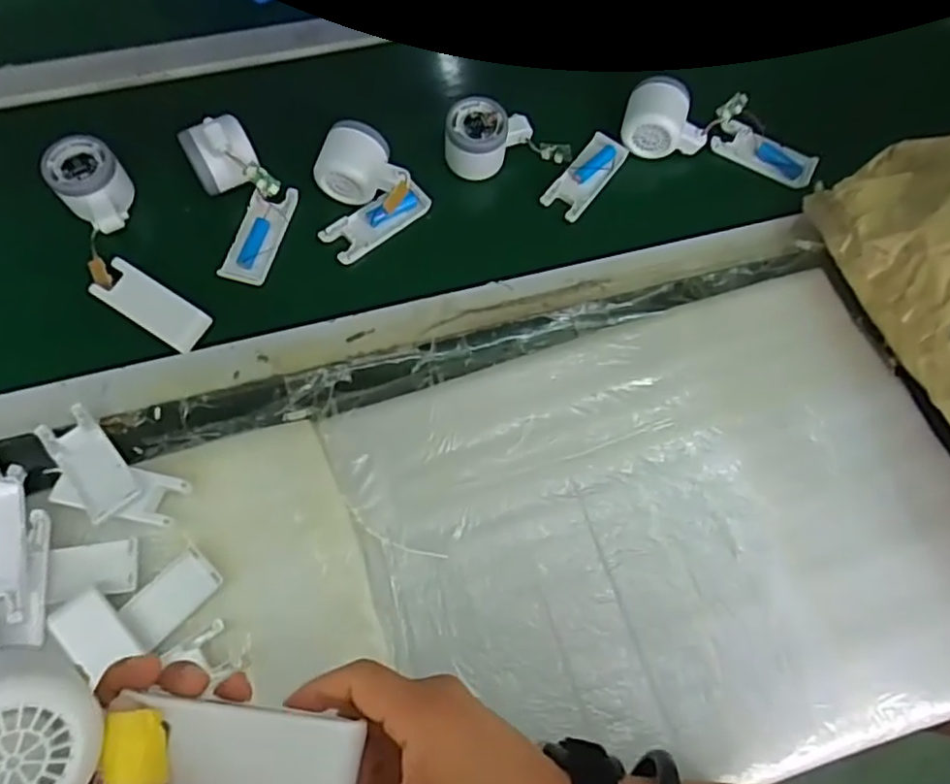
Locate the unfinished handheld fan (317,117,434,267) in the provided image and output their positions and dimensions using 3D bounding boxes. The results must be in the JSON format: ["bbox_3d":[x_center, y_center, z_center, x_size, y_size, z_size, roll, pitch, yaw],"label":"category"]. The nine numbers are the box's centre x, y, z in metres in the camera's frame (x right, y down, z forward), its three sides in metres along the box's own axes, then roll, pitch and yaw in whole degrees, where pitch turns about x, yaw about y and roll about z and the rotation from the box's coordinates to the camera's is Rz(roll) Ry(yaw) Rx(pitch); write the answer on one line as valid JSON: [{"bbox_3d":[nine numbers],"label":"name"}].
[{"bbox_3d":[-0.110,-0.185,0.597,0.099,0.054,0.097,40,72,12],"label":"unfinished handheld fan"}]

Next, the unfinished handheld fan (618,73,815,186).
[{"bbox_3d":[0.248,-0.261,0.649,0.200,0.052,0.074,6,72,-3],"label":"unfinished handheld fan"}]

